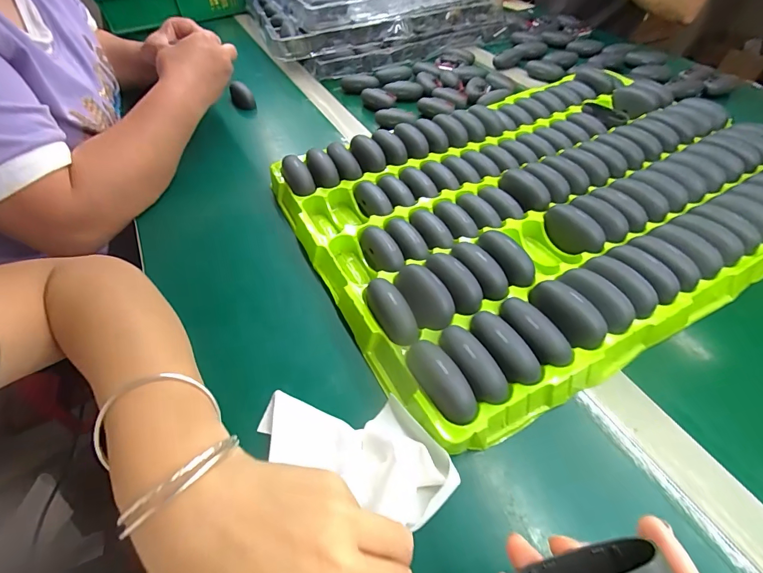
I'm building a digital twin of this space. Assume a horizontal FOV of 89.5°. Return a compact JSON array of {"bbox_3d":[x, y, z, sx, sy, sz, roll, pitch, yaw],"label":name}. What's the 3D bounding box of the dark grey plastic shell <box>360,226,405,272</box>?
[{"bbox_3d":[0.000,-0.034,0.384,0.024,0.031,0.064,-24,53,-18],"label":"dark grey plastic shell"}]

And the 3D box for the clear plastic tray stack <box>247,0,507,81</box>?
[{"bbox_3d":[-0.039,-0.628,0.830,0.481,0.103,0.445,-21,52,-16],"label":"clear plastic tray stack"}]

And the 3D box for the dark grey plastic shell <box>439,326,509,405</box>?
[{"bbox_3d":[0.068,0.055,0.286,0.026,0.019,0.065,-25,53,-19],"label":"dark grey plastic shell"}]

